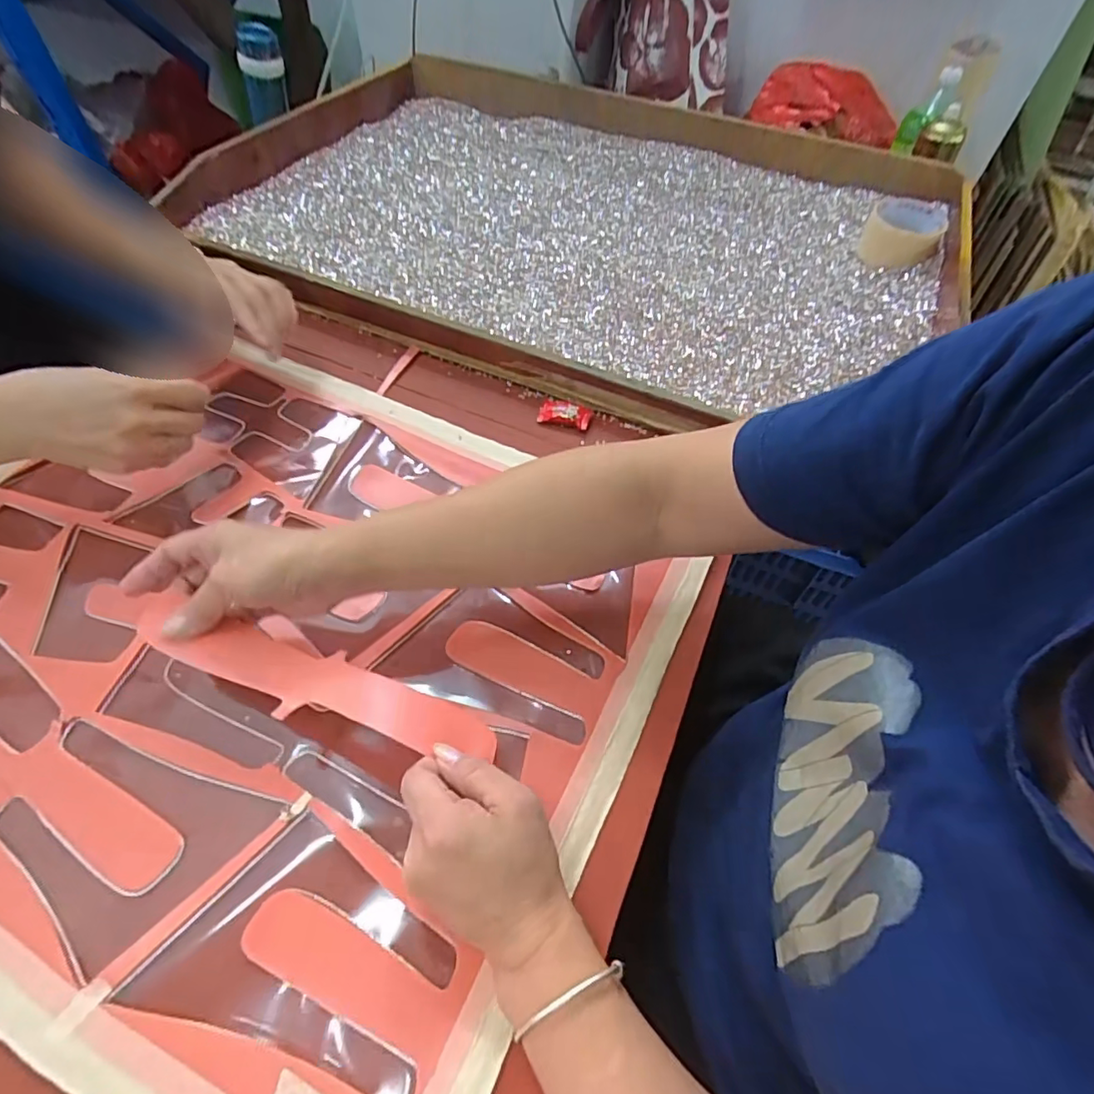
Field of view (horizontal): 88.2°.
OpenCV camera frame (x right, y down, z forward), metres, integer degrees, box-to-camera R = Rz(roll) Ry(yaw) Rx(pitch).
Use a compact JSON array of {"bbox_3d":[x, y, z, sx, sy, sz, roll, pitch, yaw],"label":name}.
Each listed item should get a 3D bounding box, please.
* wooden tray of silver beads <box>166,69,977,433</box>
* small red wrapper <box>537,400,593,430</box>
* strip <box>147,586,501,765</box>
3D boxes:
[{"bbox_3d":[0.036,-0.450,0.742,0.934,0.077,0.638,23,57,14],"label":"wooden tray of silver beads"},{"bbox_3d":[0.018,-0.131,0.553,0.048,0.014,0.022,14,56,8],"label":"small red wrapper"},{"bbox_3d":[-0.142,0.084,0.345,0.227,0.022,0.042,19,56,2],"label":"strip"}]

